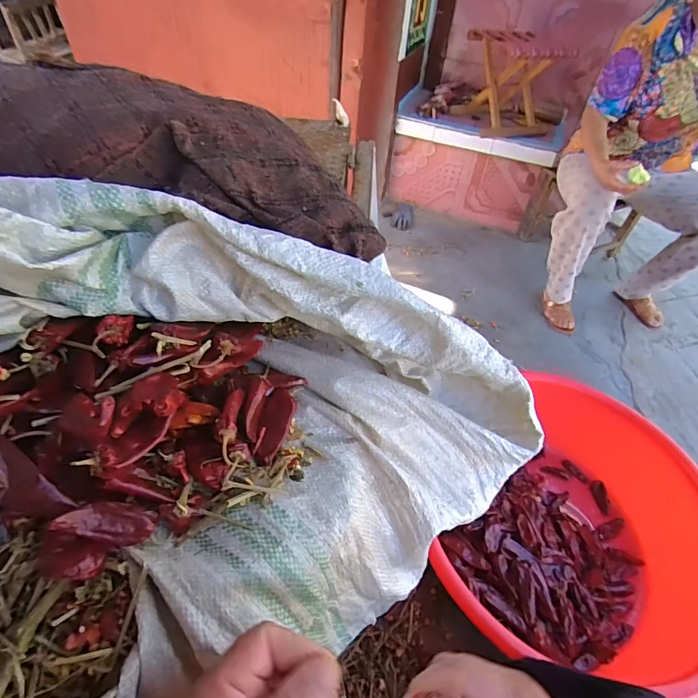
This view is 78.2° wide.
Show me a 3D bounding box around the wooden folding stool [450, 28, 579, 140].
[{"bbox_3d":[0.478,-0.791,1.307,0.307,0.251,0.248,18,47,10],"label":"wooden folding stool"}]

